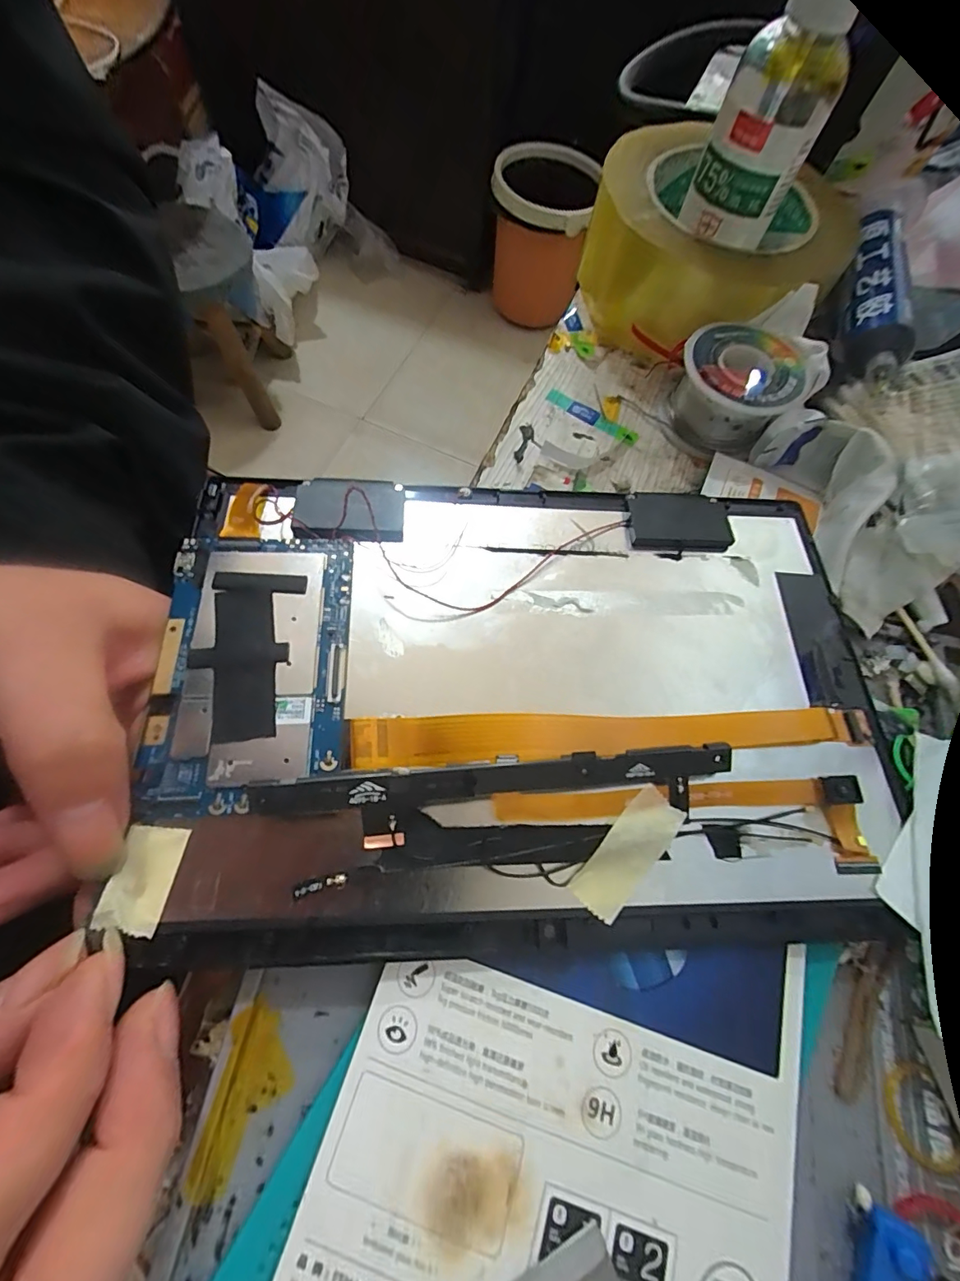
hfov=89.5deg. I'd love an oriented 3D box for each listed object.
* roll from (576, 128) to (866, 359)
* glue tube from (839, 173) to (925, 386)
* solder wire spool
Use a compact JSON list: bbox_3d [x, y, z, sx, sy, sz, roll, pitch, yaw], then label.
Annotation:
[{"bbox_3d":[0.116,-0.200,0.244,0.122,0.044,0.126,2,69,-5],"label":"roll"},{"bbox_3d":[0.197,-0.180,0.236,0.030,0.023,0.133,20,68,3],"label":"glue tube"},{"bbox_3d":[0.118,-0.116,0.220,0.050,0.027,0.049,2,69,-5],"label":"solder wire spool"}]

